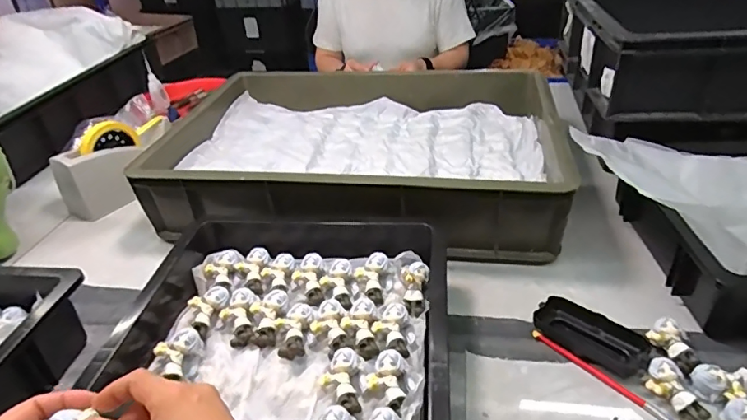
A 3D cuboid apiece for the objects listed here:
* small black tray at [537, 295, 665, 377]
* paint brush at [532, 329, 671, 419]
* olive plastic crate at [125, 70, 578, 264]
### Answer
[{"bbox_3d":[0.223,0.128,0.496,0.110,0.023,0.047,24,43,35],"label":"small black tray"},{"bbox_3d":[0.219,0.160,0.460,0.010,0.008,0.156,-27,40,-31],"label":"paint brush"},{"bbox_3d":[-0.020,-0.098,0.768,0.555,0.111,0.439,1,34,8],"label":"olive plastic crate"}]

